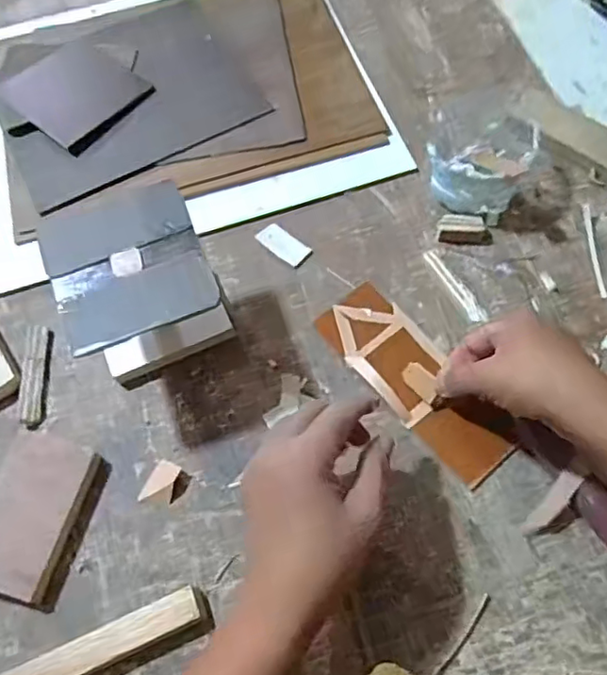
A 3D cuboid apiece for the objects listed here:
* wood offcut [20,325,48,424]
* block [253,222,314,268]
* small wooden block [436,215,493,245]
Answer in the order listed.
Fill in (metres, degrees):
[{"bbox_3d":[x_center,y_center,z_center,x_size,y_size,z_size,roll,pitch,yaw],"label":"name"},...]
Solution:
[{"bbox_3d":[-0.215,0.027,0.472,0.019,0.010,0.087,-10,65,-1],"label":"wood offcut"},{"bbox_3d":[-0.017,-0.082,0.520,0.049,0.004,0.023,38,72,18],"label":"block"},{"bbox_3d":[0.139,-0.092,0.507,0.047,0.020,0.020,3,65,5],"label":"small wooden block"}]

